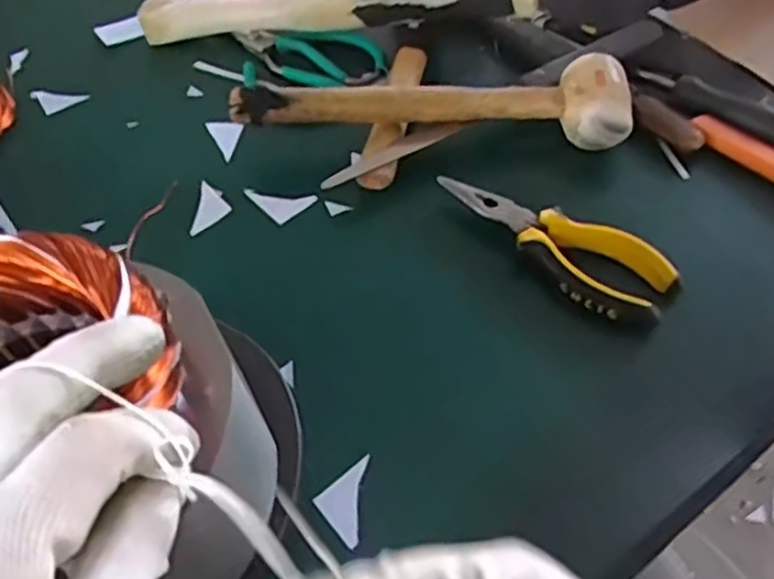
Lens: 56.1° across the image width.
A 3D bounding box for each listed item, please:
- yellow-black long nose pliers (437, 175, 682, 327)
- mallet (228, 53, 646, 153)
[{"bbox_3d":[0.101,-0.030,0.443,0.149,0.022,0.053,37,64,26],"label":"yellow-black long nose pliers"},{"bbox_3d":[0.030,-0.127,0.507,0.267,0.055,0.059,4,54,7],"label":"mallet"}]

